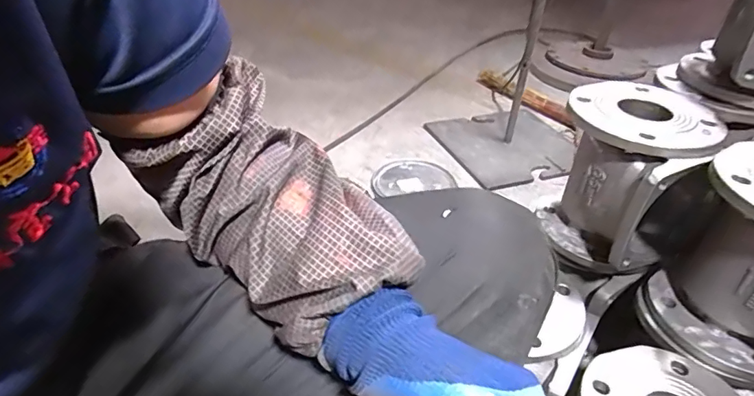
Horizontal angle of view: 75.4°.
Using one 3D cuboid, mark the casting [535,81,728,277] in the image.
[{"bbox_3d":[0.324,-0.019,0.644,0.192,0.199,0.188,30,44,31],"label":"casting"}]

